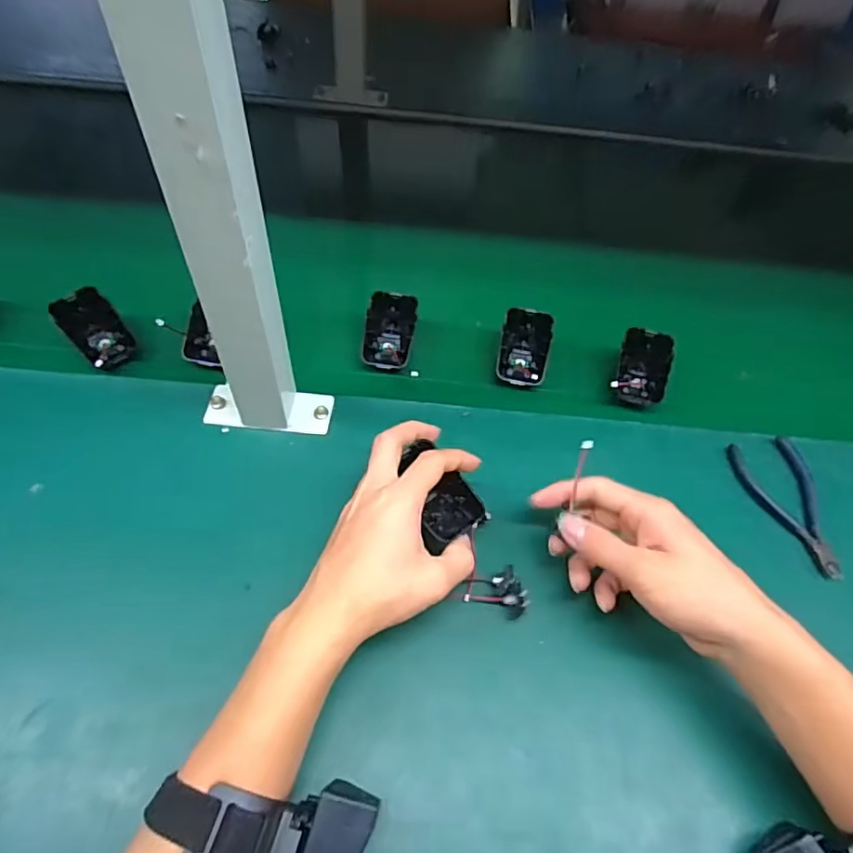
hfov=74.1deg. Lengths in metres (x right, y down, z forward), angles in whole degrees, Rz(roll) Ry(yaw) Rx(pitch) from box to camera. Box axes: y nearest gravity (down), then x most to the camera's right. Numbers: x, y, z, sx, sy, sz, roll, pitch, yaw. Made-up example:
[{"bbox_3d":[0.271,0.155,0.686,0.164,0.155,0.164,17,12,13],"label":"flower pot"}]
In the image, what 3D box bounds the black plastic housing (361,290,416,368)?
[{"bbox_3d":[-0.034,-0.087,0.512,0.046,0.033,0.068,11,56,2],"label":"black plastic housing"}]

